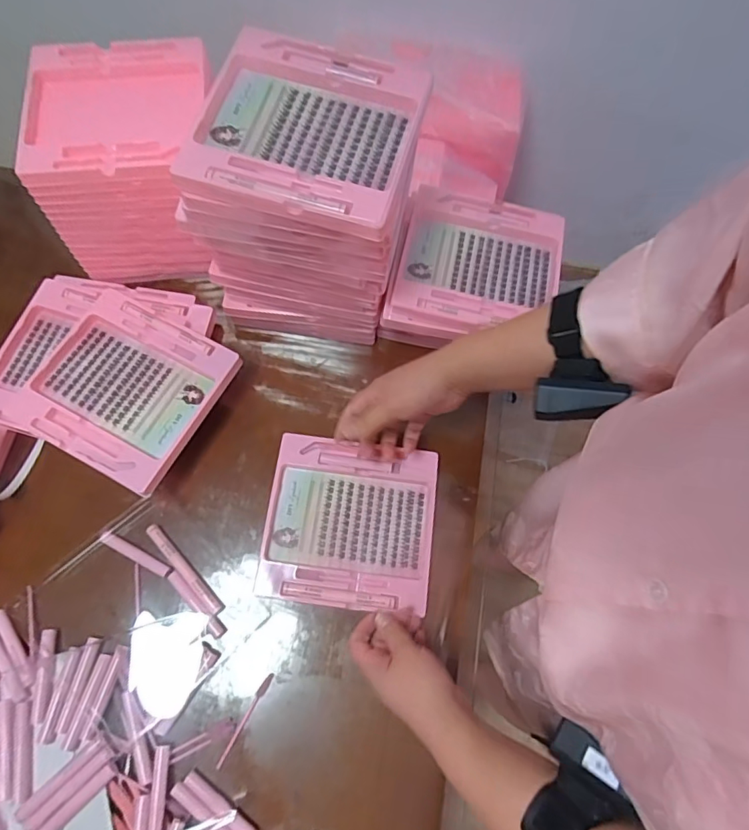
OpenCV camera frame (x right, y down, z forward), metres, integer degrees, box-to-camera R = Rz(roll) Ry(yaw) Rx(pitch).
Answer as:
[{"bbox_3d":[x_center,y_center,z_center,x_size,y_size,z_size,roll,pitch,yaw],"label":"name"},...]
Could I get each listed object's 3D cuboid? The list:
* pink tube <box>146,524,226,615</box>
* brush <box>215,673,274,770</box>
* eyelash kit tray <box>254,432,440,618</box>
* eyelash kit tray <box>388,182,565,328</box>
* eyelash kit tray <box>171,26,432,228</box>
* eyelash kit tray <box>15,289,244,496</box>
[{"bbox_3d":[-0.212,0.172,0.564,0.017,0.016,0.123,-42,77,-15],"label":"pink tube"},{"bbox_3d":[-0.133,0.312,0.515,0.008,0.004,0.097,30,72,8],"label":"brush"},{"bbox_3d":[-0.028,0.126,0.590,0.192,0.025,0.183,8,70,0],"label":"eyelash kit tray"},{"bbox_3d":[0.131,-0.188,0.613,0.190,0.026,0.184,13,70,2],"label":"eyelash kit tray"},{"bbox_3d":[-0.062,-0.265,0.461,0.192,0.020,0.185,16,70,3],"label":"eyelash kit tray"},{"bbox_3d":[-0.291,-0.036,0.583,0.203,0.018,0.189,26,71,7],"label":"eyelash kit tray"}]

